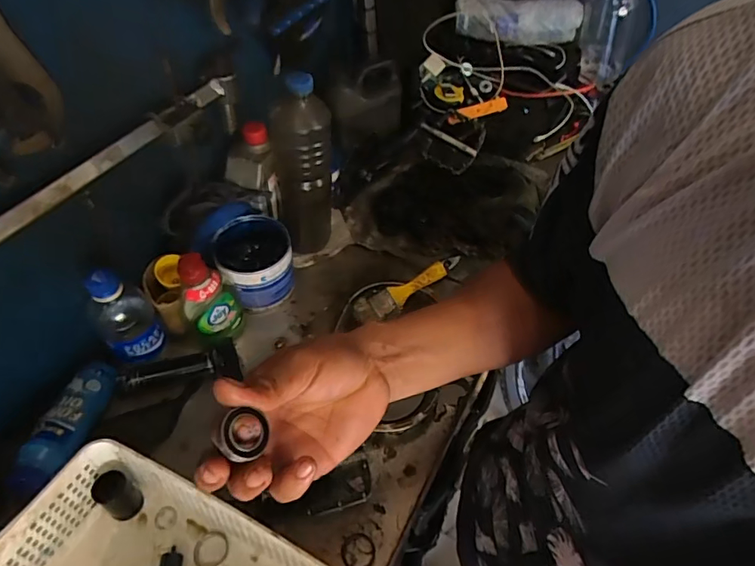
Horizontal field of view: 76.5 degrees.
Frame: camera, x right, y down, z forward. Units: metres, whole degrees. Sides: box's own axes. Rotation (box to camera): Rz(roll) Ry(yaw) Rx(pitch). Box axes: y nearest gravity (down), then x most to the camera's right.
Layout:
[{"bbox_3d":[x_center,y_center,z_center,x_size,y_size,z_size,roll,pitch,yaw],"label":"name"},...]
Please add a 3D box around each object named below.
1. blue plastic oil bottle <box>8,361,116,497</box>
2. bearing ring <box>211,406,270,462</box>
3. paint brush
[{"bbox_3d":[-0.324,0.148,0.513,0.048,0.037,0.159,1,33,0],"label":"blue plastic oil bottle"},{"bbox_3d":[-0.077,0.085,0.266,0.027,0.009,0.023,38,47,-17],"label":"bearing ring"},{"bbox_3d":[0.042,0.006,0.664,0.158,0.020,0.035,-28,57,-4],"label":"paint brush"}]

